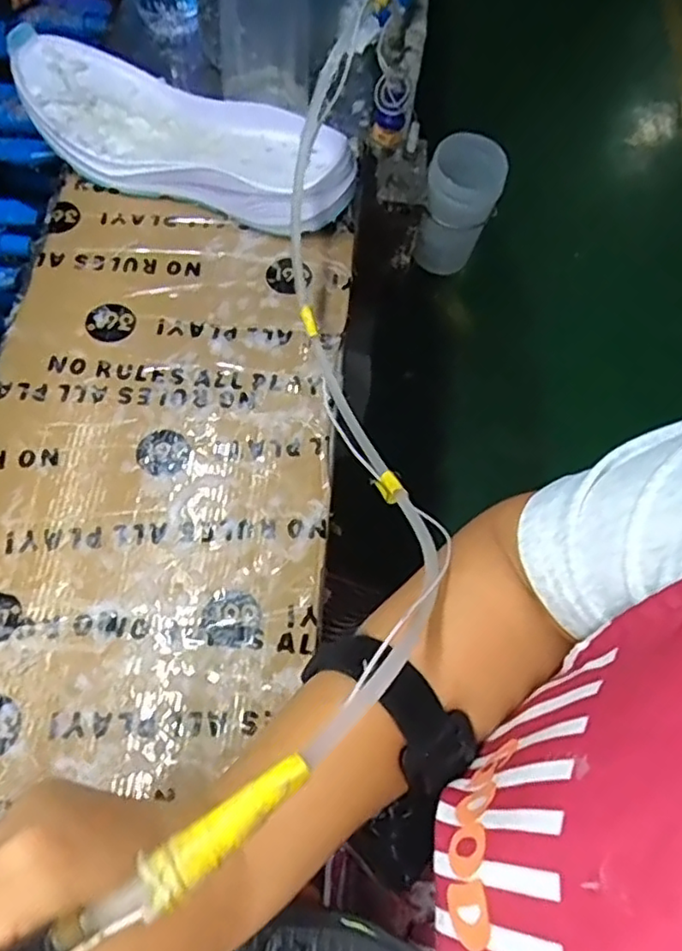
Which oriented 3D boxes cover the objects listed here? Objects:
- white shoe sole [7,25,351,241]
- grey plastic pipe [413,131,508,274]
[{"bbox_3d":[-0.122,-0.259,0.494,0.274,0.047,0.104,23,68,5],"label":"white shoe sole"},{"bbox_3d":[0.124,-0.278,0.678,0.073,0.136,0.068,18,68,3],"label":"grey plastic pipe"}]

